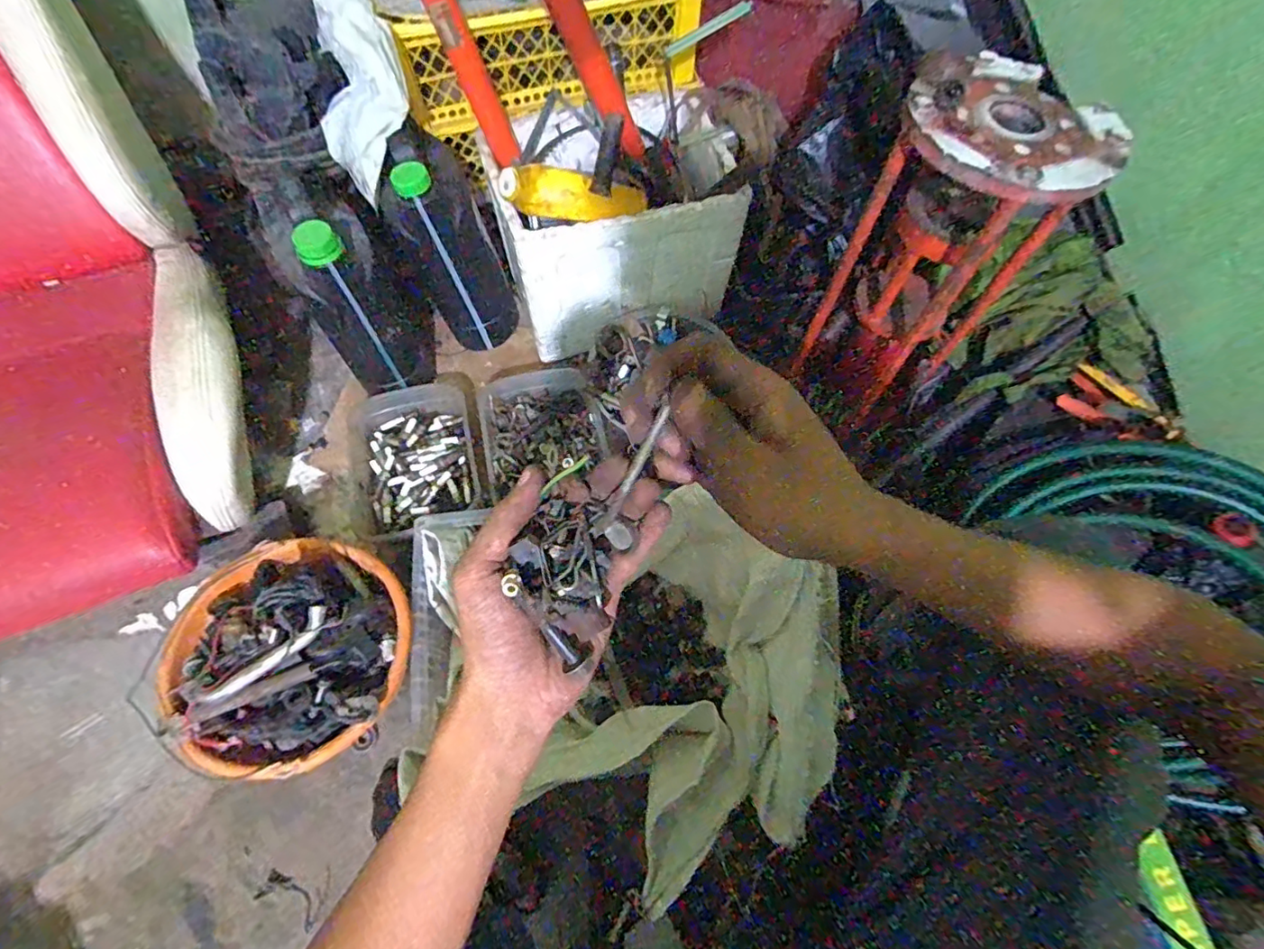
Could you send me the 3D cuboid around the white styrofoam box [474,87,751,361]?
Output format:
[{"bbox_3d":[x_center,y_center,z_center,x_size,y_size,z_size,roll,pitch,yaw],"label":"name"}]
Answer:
[{"bbox_3d":[-0.031,-0.382,0.893,0.330,0.239,0.279,-17,67,-10],"label":"white styrofoam box"}]

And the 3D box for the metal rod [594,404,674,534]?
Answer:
[{"bbox_3d":[0.000,0.001,0.259,0.007,0.006,0.068,33,110,13],"label":"metal rod"}]

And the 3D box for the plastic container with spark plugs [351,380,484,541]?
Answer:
[{"bbox_3d":[-0.326,-0.041,0.850,0.178,0.048,0.244,-17,67,-10],"label":"plastic container with spark plugs"}]

